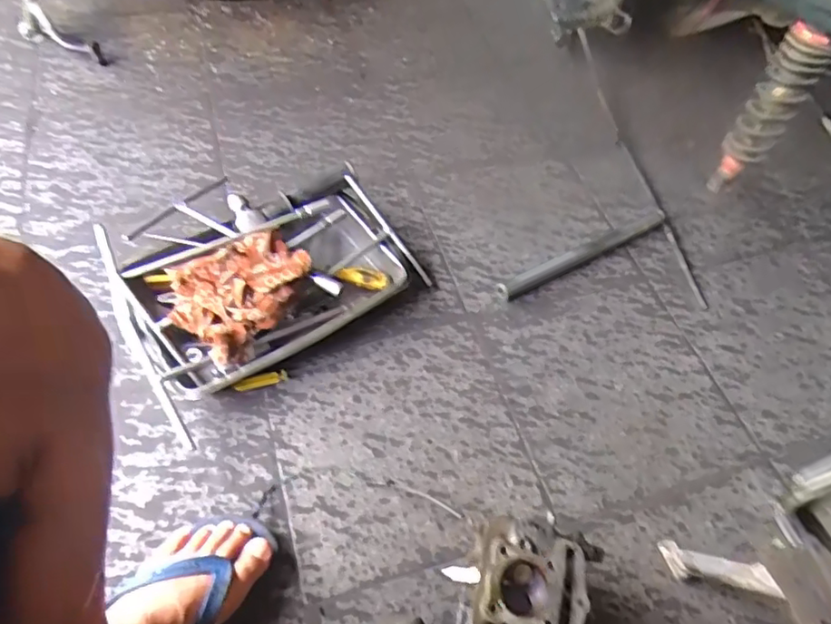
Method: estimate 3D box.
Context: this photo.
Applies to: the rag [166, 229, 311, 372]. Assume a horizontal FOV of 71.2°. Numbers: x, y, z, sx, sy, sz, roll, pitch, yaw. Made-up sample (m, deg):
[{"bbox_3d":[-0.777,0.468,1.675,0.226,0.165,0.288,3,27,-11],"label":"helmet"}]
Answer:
[{"bbox_3d":[-0.236,-0.038,0.762,0.168,0.055,0.180,34,58,18],"label":"rag"}]

